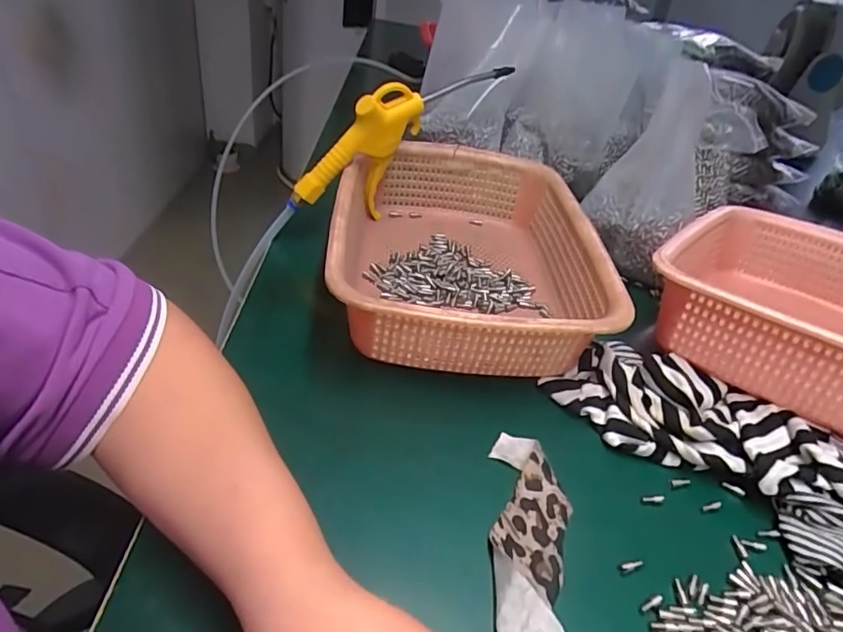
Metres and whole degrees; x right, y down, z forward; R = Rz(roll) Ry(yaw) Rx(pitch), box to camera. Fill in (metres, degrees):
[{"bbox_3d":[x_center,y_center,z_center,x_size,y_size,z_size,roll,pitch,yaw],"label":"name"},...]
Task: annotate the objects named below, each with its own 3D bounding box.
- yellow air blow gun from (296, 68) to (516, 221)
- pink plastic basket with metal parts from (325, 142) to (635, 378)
[{"bbox_3d":[-0.015,-0.167,0.510,0.226,0.108,0.035,-37,47,0],"label":"yellow air blow gun"},{"bbox_3d":[0.033,-0.057,0.481,0.214,0.086,0.309,5,36,-6],"label":"pink plastic basket with metal parts"}]

